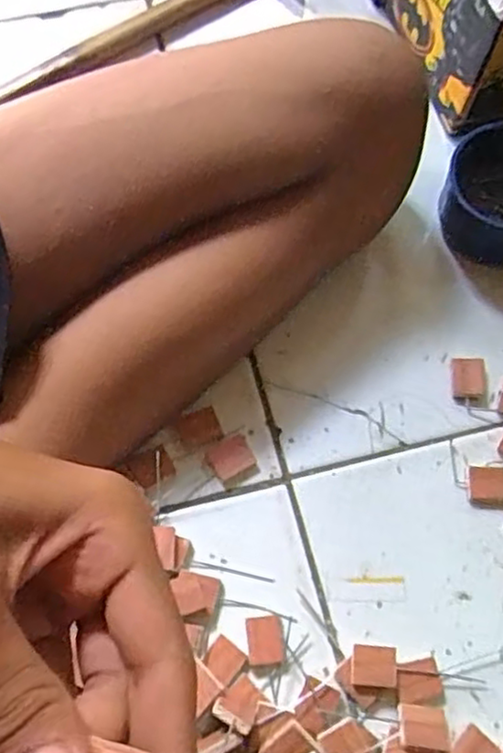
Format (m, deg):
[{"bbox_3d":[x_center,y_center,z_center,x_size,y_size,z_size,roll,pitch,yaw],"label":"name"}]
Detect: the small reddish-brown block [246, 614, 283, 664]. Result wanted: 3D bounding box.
[{"bbox_3d":[0.006,0.138,0.364,0.018,0.004,0.024,-5,68,-3],"label":"small reddish-brown block"}]

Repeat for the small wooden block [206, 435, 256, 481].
[{"bbox_3d":[-0.012,0.047,0.401,0.024,0.006,0.019,-29,71,-12],"label":"small wooden block"}]

